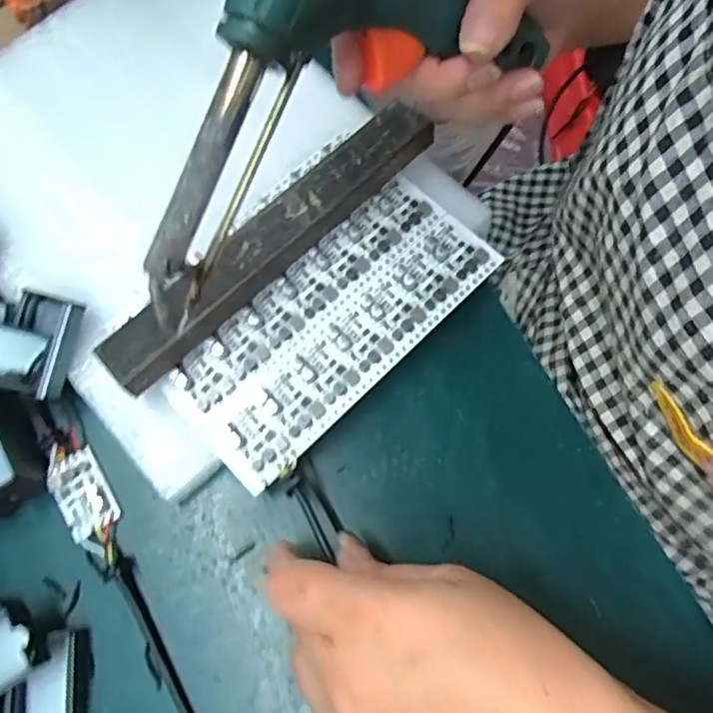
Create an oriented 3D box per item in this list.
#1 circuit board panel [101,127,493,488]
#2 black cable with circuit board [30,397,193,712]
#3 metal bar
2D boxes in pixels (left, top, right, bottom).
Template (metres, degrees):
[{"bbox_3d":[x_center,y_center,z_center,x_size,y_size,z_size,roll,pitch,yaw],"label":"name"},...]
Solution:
[{"bbox_3d":[-0.027,-0.033,0.300,0.172,0.007,0.118,-43,75,-11],"label":"circuit board panel"},{"bbox_3d":[-0.094,0.130,0.261,0.024,0.015,0.265,-32,71,-9],"label":"black cable with circuit board"},{"bbox_3d":[-0.043,-0.059,0.299,0.202,0.028,0.031,-42,72,-12],"label":"metal bar"}]

